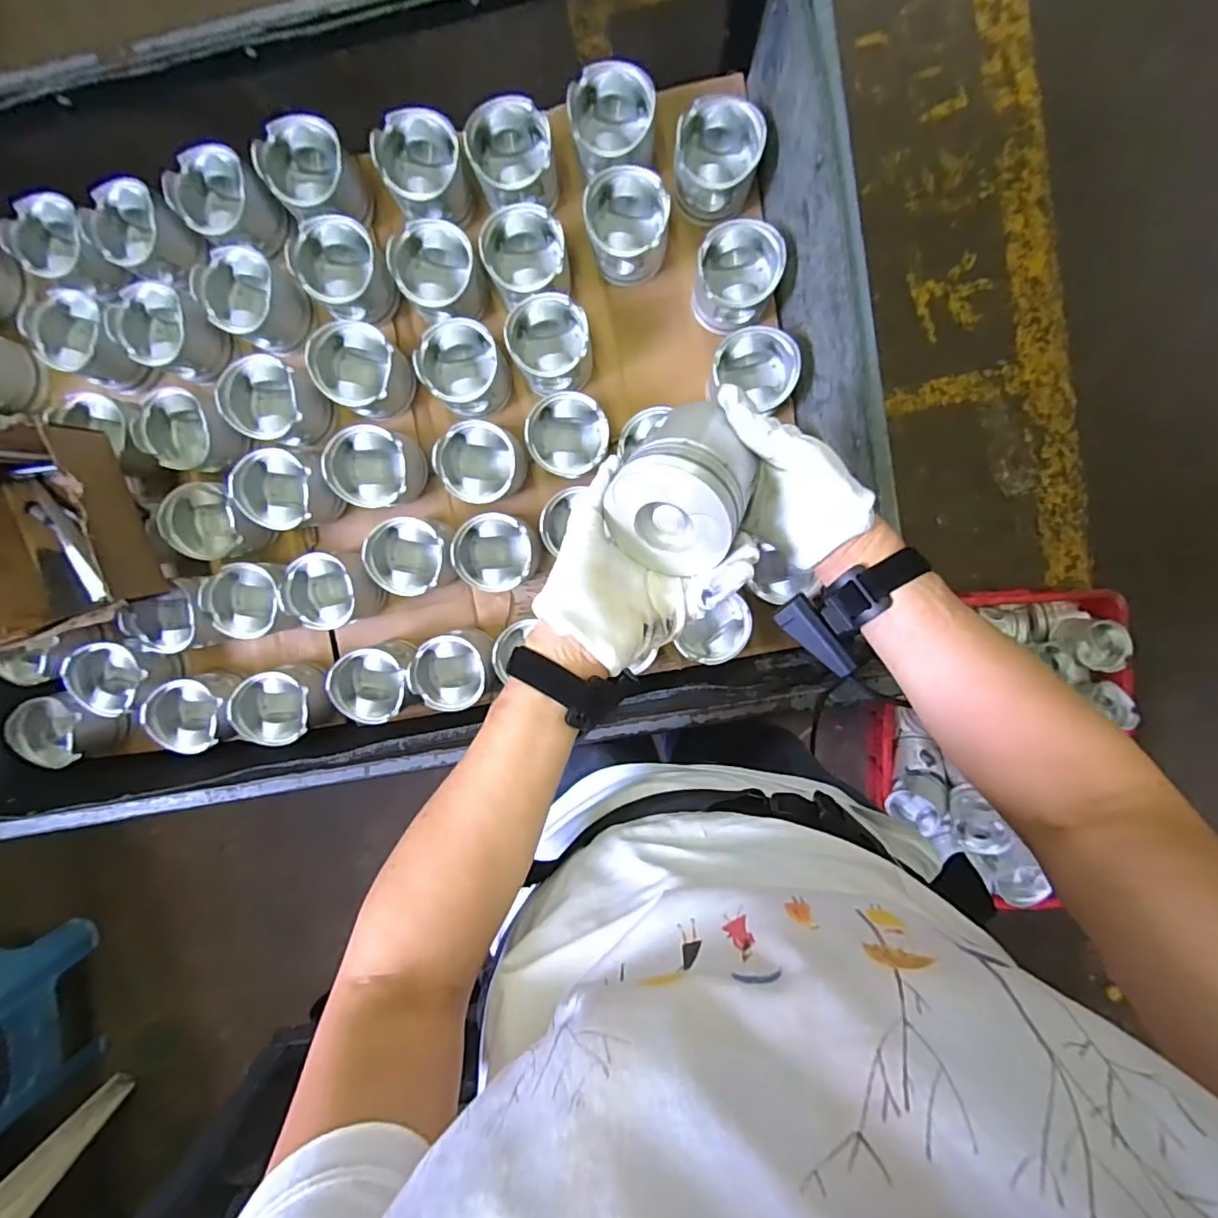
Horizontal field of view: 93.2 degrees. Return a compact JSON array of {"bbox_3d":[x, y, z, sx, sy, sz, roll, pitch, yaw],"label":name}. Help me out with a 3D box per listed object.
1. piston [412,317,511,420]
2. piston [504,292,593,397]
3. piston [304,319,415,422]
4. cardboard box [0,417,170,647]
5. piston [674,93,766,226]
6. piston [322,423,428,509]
[{"bbox_3d":[-0.171,-0.284,0.682,0.099,0.078,0.091,0,96,2],"label":"piston"},{"bbox_3d":[-0.069,-0.311,0.691,0.093,0.077,0.103,4,96,2],"label":"piston"},{"bbox_3d":[-0.290,-0.282,0.685,0.096,0.079,0.093,0,96,2],"label":"piston"},{"bbox_3d":[-0.627,-0.088,0.646,0.176,0.111,0.227,-11,95,3],"label":"cardboard box"},{"bbox_3d":[0.121,-0.507,0.659,0.091,0.083,0.093,0,96,2],"label":"piston"},{"bbox_3d":[-0.277,-0.170,0.694,0.096,0.072,0.096,3,96,2],"label":"piston"}]

